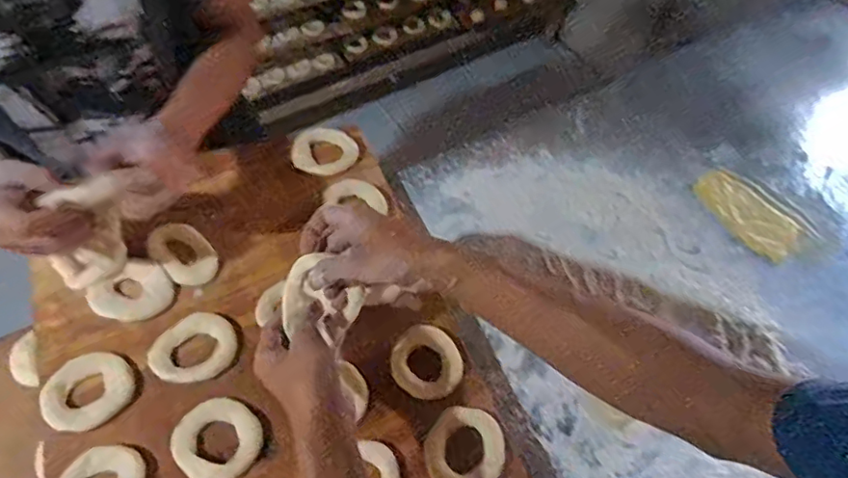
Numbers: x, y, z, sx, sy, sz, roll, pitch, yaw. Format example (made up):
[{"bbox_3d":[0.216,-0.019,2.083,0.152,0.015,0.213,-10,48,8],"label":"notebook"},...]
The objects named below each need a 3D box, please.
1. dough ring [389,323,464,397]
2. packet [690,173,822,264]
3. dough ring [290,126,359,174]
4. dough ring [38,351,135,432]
[{"bbox_3d":[0.003,0.130,0.591,0.076,0.012,0.073,2,58,-3],"label":"dough ring"},{"bbox_3d":[0.472,-0.044,0.803,0.104,0.008,0.154,-31,65,-21],"label":"packet"},{"bbox_3d":[-0.131,-0.118,0.739,0.090,0.012,0.075,10,58,2],"label":"dough ring"},{"bbox_3d":[-0.336,0.152,0.558,0.070,0.015,0.081,38,63,18],"label":"dough ring"}]

